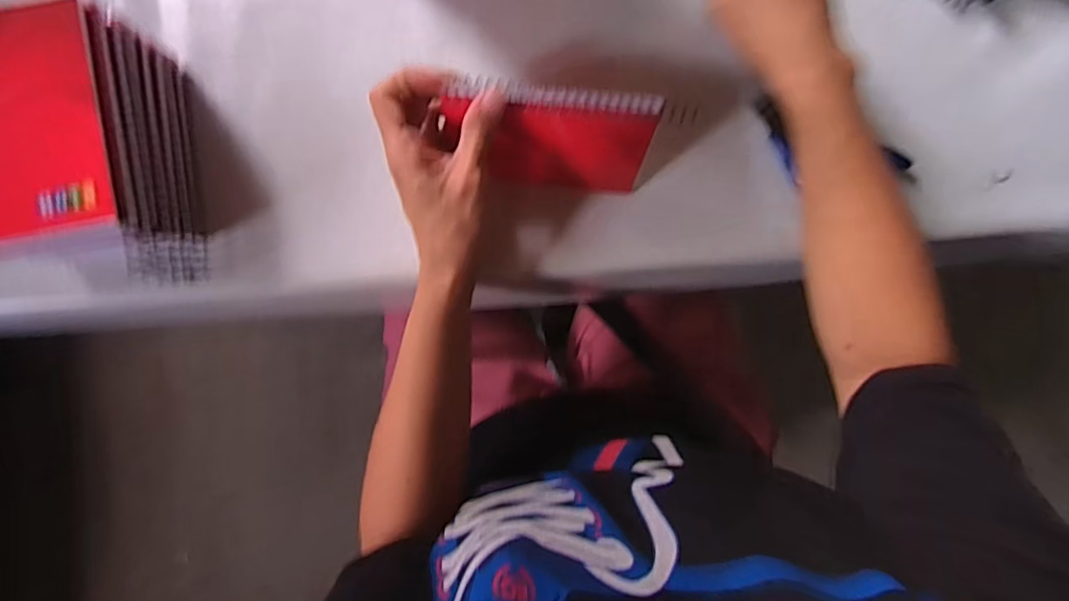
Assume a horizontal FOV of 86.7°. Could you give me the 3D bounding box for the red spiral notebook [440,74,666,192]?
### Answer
[{"bbox_3d":[0.010,-0.104,0.363,0.129,0.080,0.012,3,60,-6],"label":"red spiral notebook"}]

